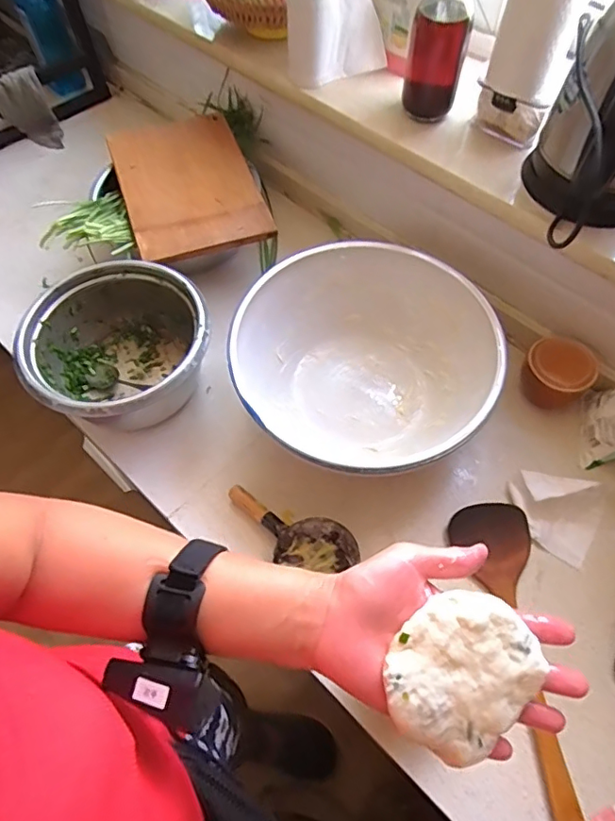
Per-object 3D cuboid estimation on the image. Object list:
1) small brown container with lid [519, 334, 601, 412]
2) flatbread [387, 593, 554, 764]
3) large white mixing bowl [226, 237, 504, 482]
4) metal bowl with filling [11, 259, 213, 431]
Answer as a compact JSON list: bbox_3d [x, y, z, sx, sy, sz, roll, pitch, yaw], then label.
[{"bbox_3d":[0.329,-0.047,0.710,0.086,0.069,0.070,36,68,19],"label":"small brown container with lid"},{"bbox_3d":[0.097,0.165,0.331,0.095,0.010,0.087,1,85,-9],"label":"flatbread"},{"bbox_3d":[0.073,-0.056,0.702,0.315,0.119,0.327,0,61,1],"label":"large white mixing bowl"},{"bbox_3d":[-0.245,-0.073,0.721,0.226,0.124,0.228,0,61,1],"label":"metal bowl with filling"}]

